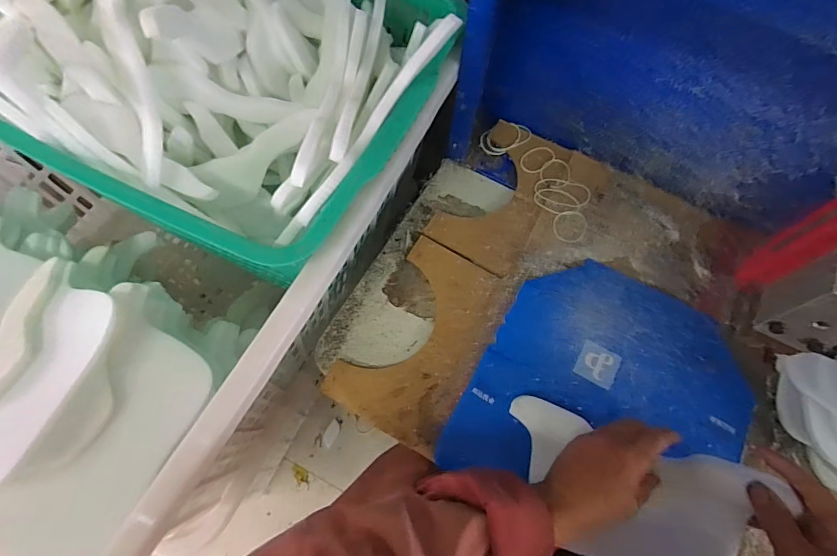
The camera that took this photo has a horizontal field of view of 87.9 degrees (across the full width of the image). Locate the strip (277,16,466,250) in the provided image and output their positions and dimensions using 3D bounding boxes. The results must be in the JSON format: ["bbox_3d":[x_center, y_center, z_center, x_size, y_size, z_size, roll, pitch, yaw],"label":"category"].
[{"bbox_3d":[-0.048,-0.148,0.434,0.021,0.028,0.285,33,84,12],"label":"strip"}]

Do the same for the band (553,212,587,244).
[{"bbox_3d":[0.214,-0.072,0.616,0.046,0.007,0.059,38,62,13],"label":"band"}]

